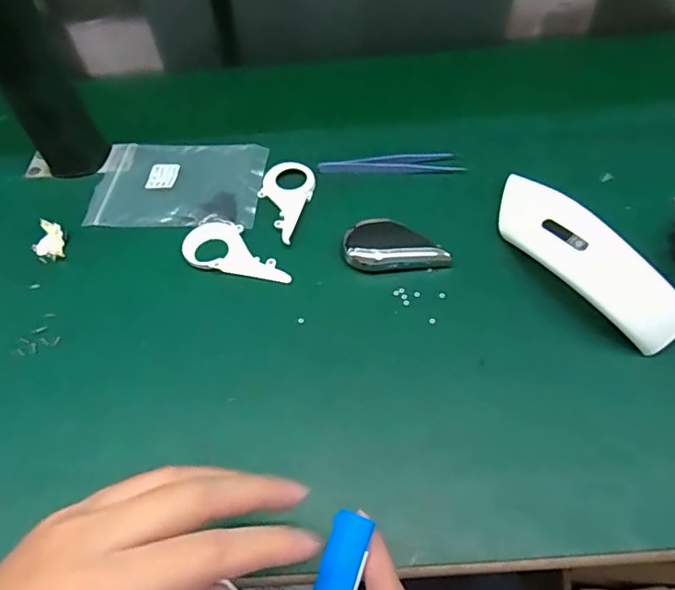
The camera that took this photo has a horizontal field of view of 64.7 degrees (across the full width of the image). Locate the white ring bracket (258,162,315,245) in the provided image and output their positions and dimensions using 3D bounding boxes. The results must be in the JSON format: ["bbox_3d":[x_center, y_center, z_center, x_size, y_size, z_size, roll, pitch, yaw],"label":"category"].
[{"bbox_3d":[-0.048,-0.083,0.455,0.046,0.005,0.091,12,59,12],"label":"white ring bracket"}]

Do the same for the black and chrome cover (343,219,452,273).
[{"bbox_3d":[0.045,-0.041,0.420,0.078,0.009,0.044,-3,57,3],"label":"black and chrome cover"}]

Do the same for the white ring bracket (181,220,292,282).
[{"bbox_3d":[-0.078,-0.037,0.428,0.093,0.004,0.047,9,58,10],"label":"white ring bracket"}]

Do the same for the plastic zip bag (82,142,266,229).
[{"bbox_3d":[-0.143,-0.101,0.479,0.152,0.006,0.100,2,57,6],"label":"plastic zip bag"}]

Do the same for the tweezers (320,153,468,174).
[{"bbox_3d":[0.047,-0.118,0.473,0.123,0.005,0.023,1,57,5],"label":"tweezers"}]

